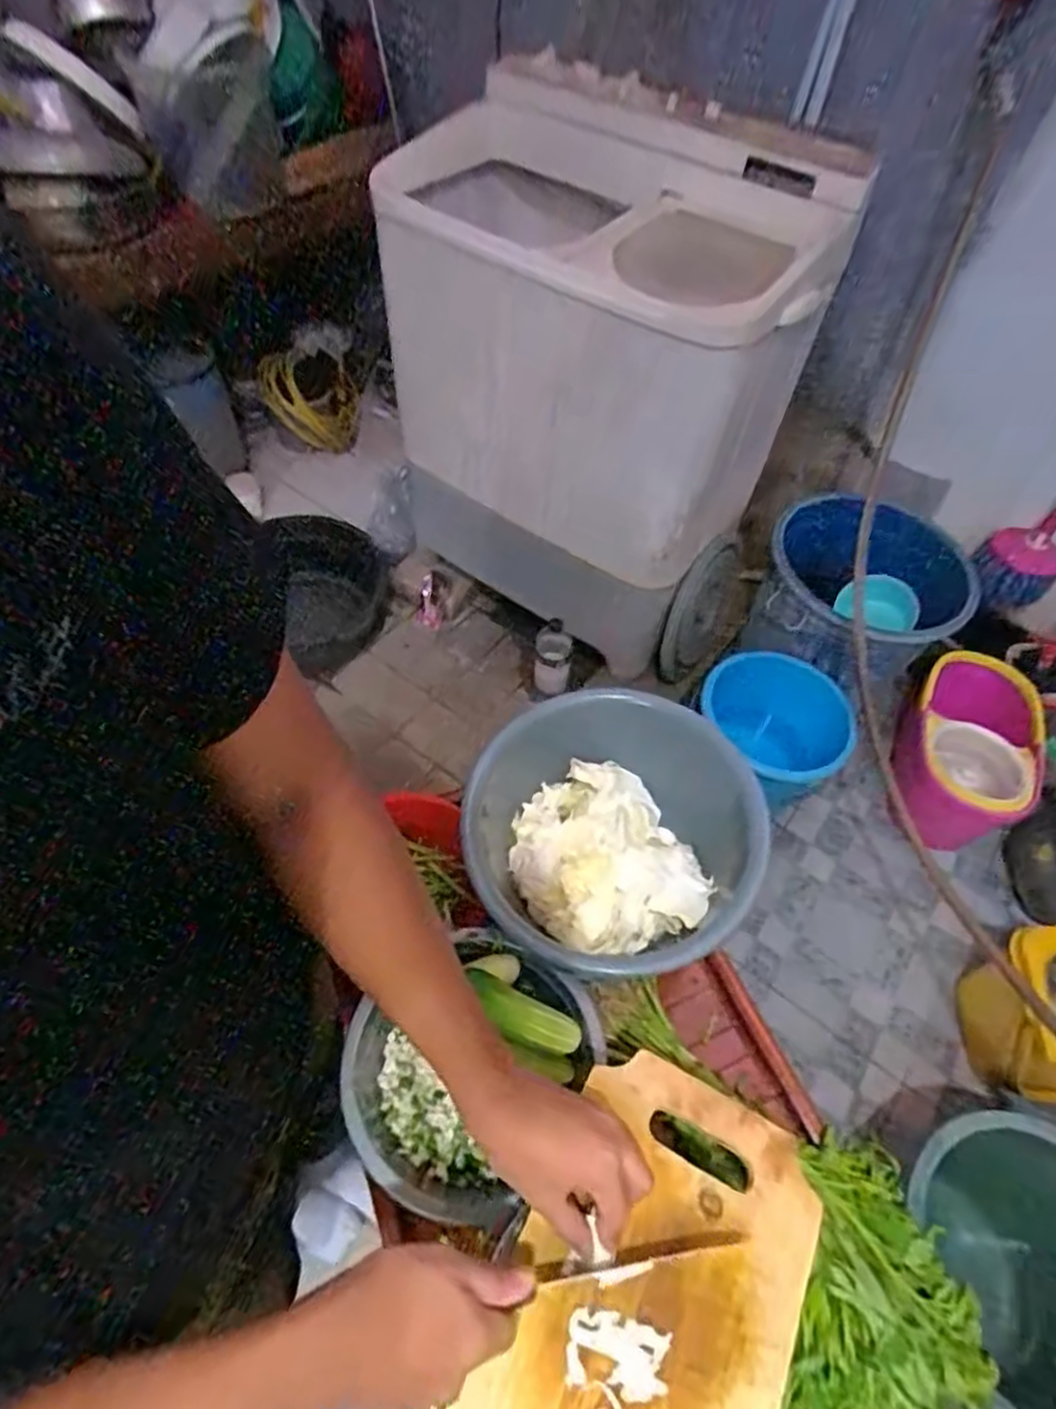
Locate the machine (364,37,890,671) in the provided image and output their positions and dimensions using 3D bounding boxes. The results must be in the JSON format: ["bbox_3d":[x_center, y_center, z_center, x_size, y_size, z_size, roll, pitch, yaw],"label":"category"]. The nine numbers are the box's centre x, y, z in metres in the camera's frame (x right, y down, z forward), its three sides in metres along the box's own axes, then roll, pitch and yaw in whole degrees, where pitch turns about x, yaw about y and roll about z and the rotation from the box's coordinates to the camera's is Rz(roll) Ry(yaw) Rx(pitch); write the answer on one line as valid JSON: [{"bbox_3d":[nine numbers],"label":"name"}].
[{"bbox_3d":[0.092,-0.625,1.433,0.852,0.889,0.407,36,60,20],"label":"machine"}]

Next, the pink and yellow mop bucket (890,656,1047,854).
[{"bbox_3d":[0.954,0.099,1.557,0.278,0.221,0.401,35,60,20],"label":"pink and yellow mop bucket"}]

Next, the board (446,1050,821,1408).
[{"bbox_3d":[0.076,0.396,0.453,0.176,0.016,0.290,25,57,14],"label":"board"}]

